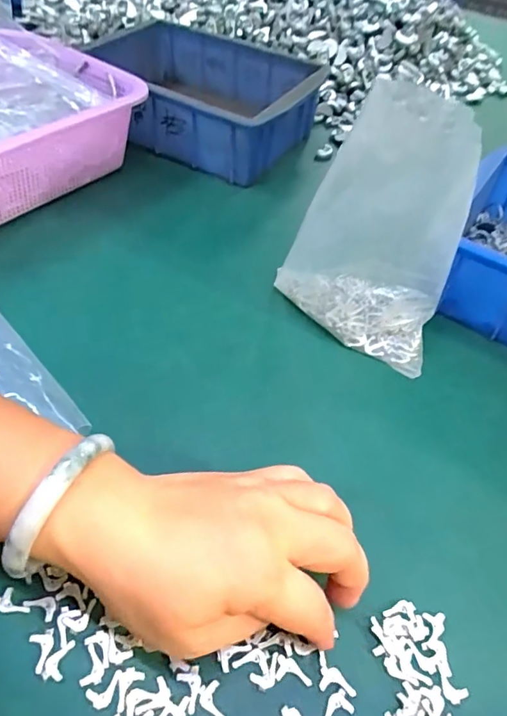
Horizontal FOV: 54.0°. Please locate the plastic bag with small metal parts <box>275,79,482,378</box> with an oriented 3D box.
[{"bbox_3d":[0.075,-0.078,0.325,0.123,0.159,0.047,25,56,16],"label":"plastic bag with small metal parts"}]

